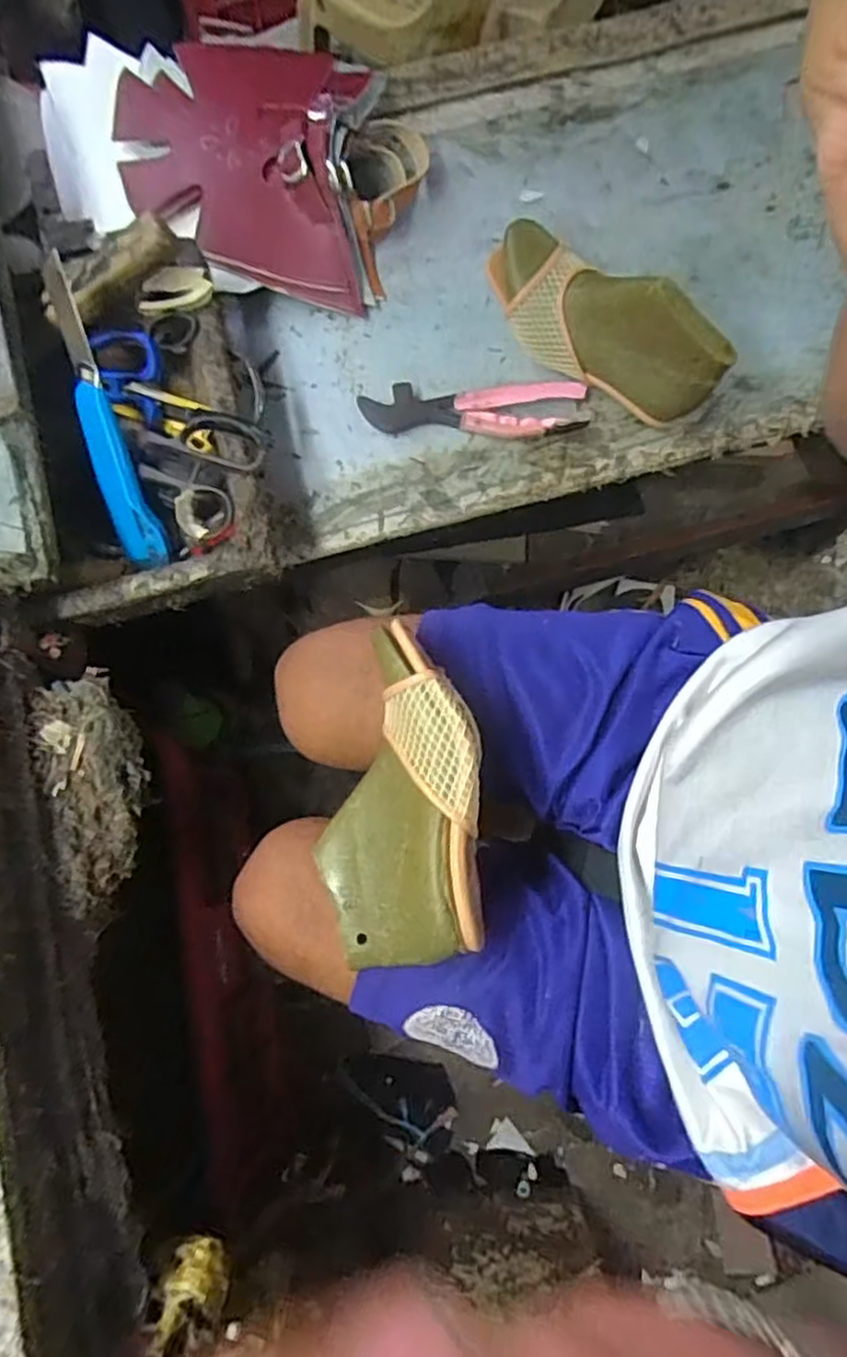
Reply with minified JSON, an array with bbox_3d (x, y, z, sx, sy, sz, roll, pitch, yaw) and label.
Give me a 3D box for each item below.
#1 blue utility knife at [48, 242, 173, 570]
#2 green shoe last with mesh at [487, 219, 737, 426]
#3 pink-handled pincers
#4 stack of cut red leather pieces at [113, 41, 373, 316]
[{"bbox_3d":[-0.237,-0.188,0.538,0.037,0.016,0.212,-13,108,-2],"label":"blue utility knife"},{"bbox_3d":[0.143,-0.293,0.610,0.066,0.110,0.213,-39,78,-9],"label":"green shoe last with mesh"},{"bbox_3d":[0.043,-0.238,0.646,0.196,0.018,0.053,-1,75,1],"label":"pink-handled pincers"},{"bbox_3d":[-0.161,-0.469,0.673,0.217,0.092,0.225,3,75,2],"label":"stack of cut red leather pieces"}]

